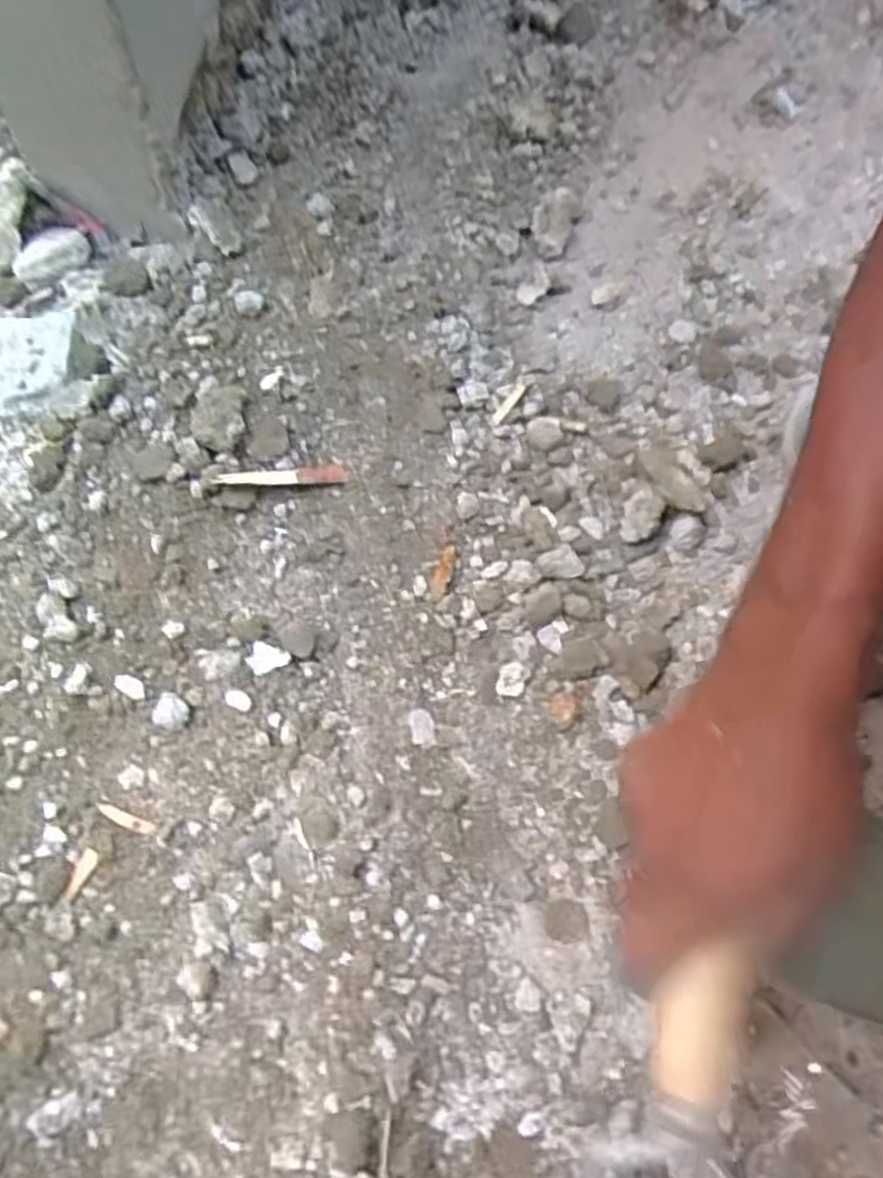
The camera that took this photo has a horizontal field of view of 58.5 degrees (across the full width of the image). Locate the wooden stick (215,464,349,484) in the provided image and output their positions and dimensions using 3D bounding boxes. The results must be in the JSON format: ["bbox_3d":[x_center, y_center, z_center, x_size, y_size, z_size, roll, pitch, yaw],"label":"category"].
[{"bbox_3d":[-0.106,-0.074,0.519,0.085,0.011,0.016,-8,73,-26],"label":"wooden stick"}]

